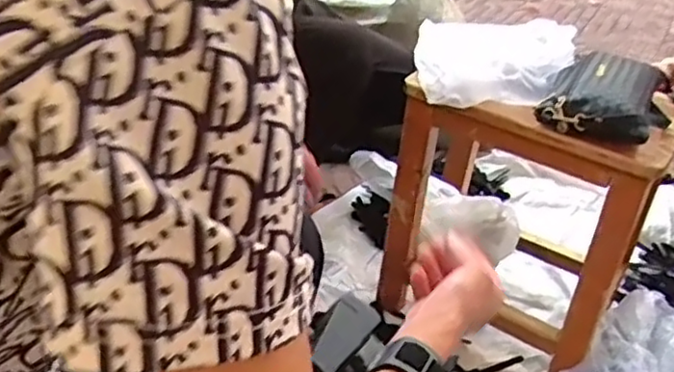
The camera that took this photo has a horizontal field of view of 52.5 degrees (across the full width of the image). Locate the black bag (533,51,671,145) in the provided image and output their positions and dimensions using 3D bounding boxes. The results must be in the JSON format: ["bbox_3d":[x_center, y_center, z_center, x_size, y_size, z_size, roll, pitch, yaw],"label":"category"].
[{"bbox_3d":[0.333,-0.113,0.835,0.140,0.044,0.180,19,38,19],"label":"black bag"}]

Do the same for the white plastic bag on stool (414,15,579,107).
[{"bbox_3d":[0.207,-0.163,0.878,0.203,0.061,0.159,5,36,1],"label":"white plastic bag on stool"}]

